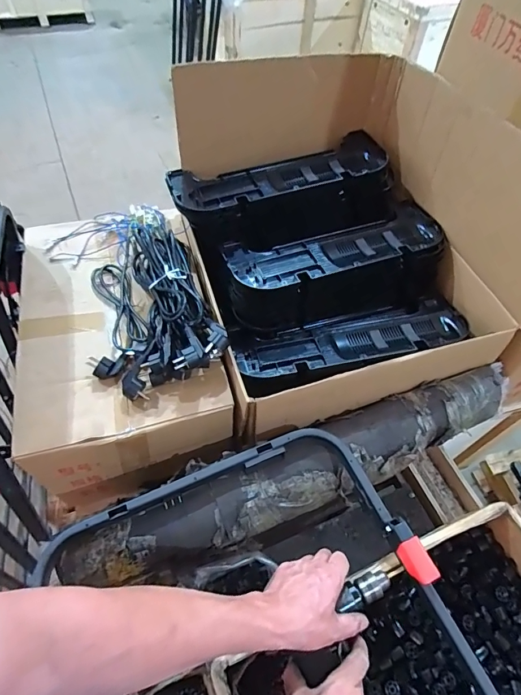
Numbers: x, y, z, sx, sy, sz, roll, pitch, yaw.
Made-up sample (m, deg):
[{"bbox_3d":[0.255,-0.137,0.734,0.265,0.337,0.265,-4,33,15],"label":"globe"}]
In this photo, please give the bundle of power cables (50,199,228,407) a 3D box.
[{"bbox_3d":[-0.247,-0.130,0.771,0.246,0.087,0.491,-20,58,-16],"label":"bundle of power cables"}]

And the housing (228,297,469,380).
[{"bbox_3d":[0.206,0.012,0.819,0.451,0.096,0.166,-12,37,-10],"label":"housing"}]

